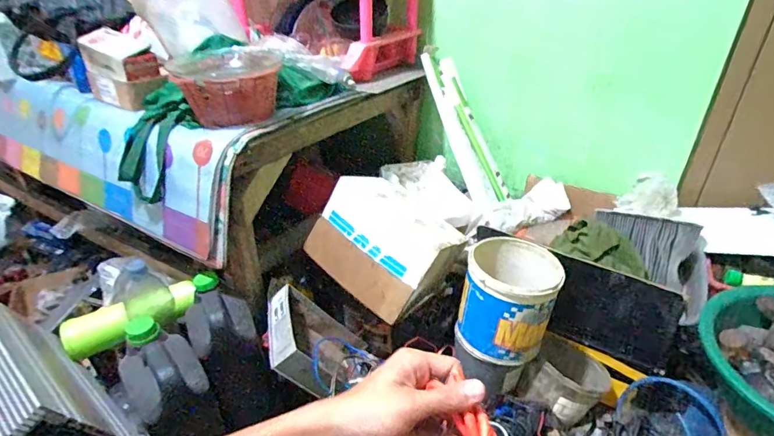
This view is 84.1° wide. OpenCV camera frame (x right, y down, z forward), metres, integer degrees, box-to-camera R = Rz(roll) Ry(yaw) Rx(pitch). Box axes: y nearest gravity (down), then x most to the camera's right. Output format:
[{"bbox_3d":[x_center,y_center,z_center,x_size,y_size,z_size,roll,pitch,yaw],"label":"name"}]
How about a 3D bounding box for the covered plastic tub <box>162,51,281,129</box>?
[{"bbox_3d":[-0.301,-0.247,0.823,0.190,0.107,0.176,-11,32,-17],"label":"covered plastic tub"}]

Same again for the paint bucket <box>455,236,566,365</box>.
[{"bbox_3d":[0.251,0.168,0.892,0.180,0.177,0.187,13,33,21],"label":"paint bucket"}]

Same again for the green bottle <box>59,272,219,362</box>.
[{"bbox_3d":[-0.505,0.193,0.907,0.338,0.083,0.087,-23,33,-1],"label":"green bottle"}]

